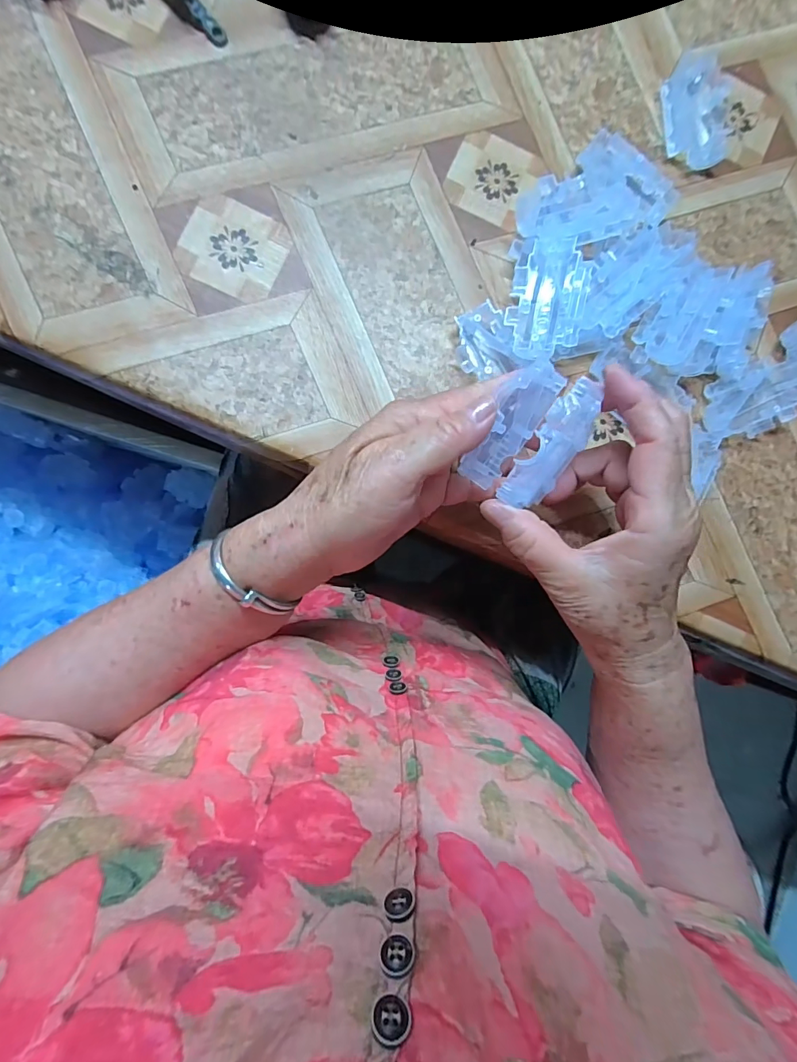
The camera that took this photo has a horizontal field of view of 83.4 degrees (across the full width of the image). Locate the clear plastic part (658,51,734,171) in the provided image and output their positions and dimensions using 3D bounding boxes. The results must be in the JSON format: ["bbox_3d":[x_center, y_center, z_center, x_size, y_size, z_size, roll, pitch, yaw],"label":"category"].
[{"bbox_3d":[0.206,-0.286,0.305,0.047,0.014,0.070,-9,89,-6],"label":"clear plastic part"}]

